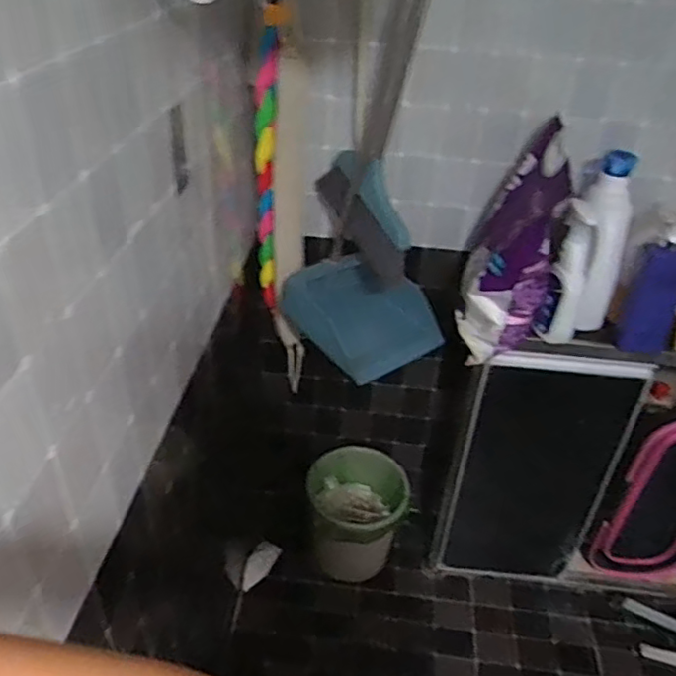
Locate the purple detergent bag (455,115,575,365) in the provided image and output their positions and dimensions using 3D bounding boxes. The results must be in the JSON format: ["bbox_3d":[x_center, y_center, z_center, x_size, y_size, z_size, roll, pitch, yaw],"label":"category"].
[{"bbox_3d":[0.329,-0.170,1.168,0.161,0.379,0.271,2,35,-2],"label":"purple detergent bag"}]

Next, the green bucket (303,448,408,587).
[{"bbox_3d":[0.058,0.463,1.663,0.254,0.231,0.237,3,35,-2],"label":"green bucket"}]

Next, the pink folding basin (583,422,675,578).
[{"bbox_3d":[0.782,0.395,1.487,0.271,0.477,0.055,9,36,8],"label":"pink folding basin"}]

